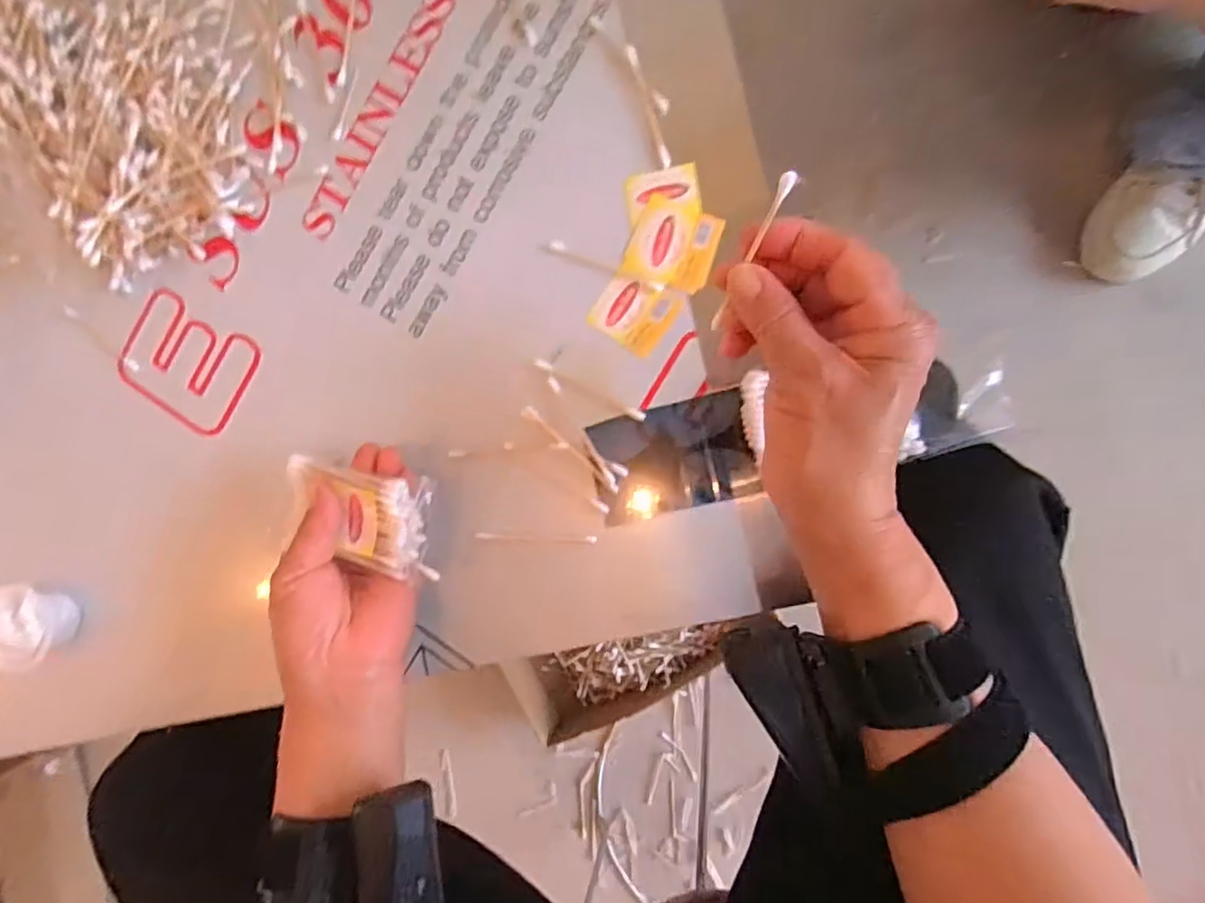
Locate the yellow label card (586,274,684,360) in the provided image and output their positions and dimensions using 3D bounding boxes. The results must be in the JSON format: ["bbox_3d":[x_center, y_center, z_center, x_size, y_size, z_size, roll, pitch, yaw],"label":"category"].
[{"bbox_3d":[0.019,-0.081,0.367,0.042,0.004,0.040,36,94,8],"label":"yellow label card"}]

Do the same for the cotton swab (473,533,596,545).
[{"bbox_3d":[-0.039,0.050,0.372,0.070,0.005,0.005,3,90,9],"label":"cotton swab"}]

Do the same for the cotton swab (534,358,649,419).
[{"bbox_3d":[-0.008,-0.036,0.369,0.071,0.004,0.005,29,93,8],"label":"cotton swab"}]

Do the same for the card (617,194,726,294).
[{"bbox_3d":[0.040,-0.116,0.362,0.048,0.004,0.049,21,92,9],"label":"card"}]

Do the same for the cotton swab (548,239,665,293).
[{"bbox_3d":[0.002,-0.107,0.370,0.072,0.004,0.007,23,93,8],"label":"cotton swab"}]

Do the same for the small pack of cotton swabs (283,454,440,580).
[{"bbox_3d":[-0.135,0.037,0.355,0.084,0.020,0.054,10,91,9],"label":"small pack of cotton swabs"}]

